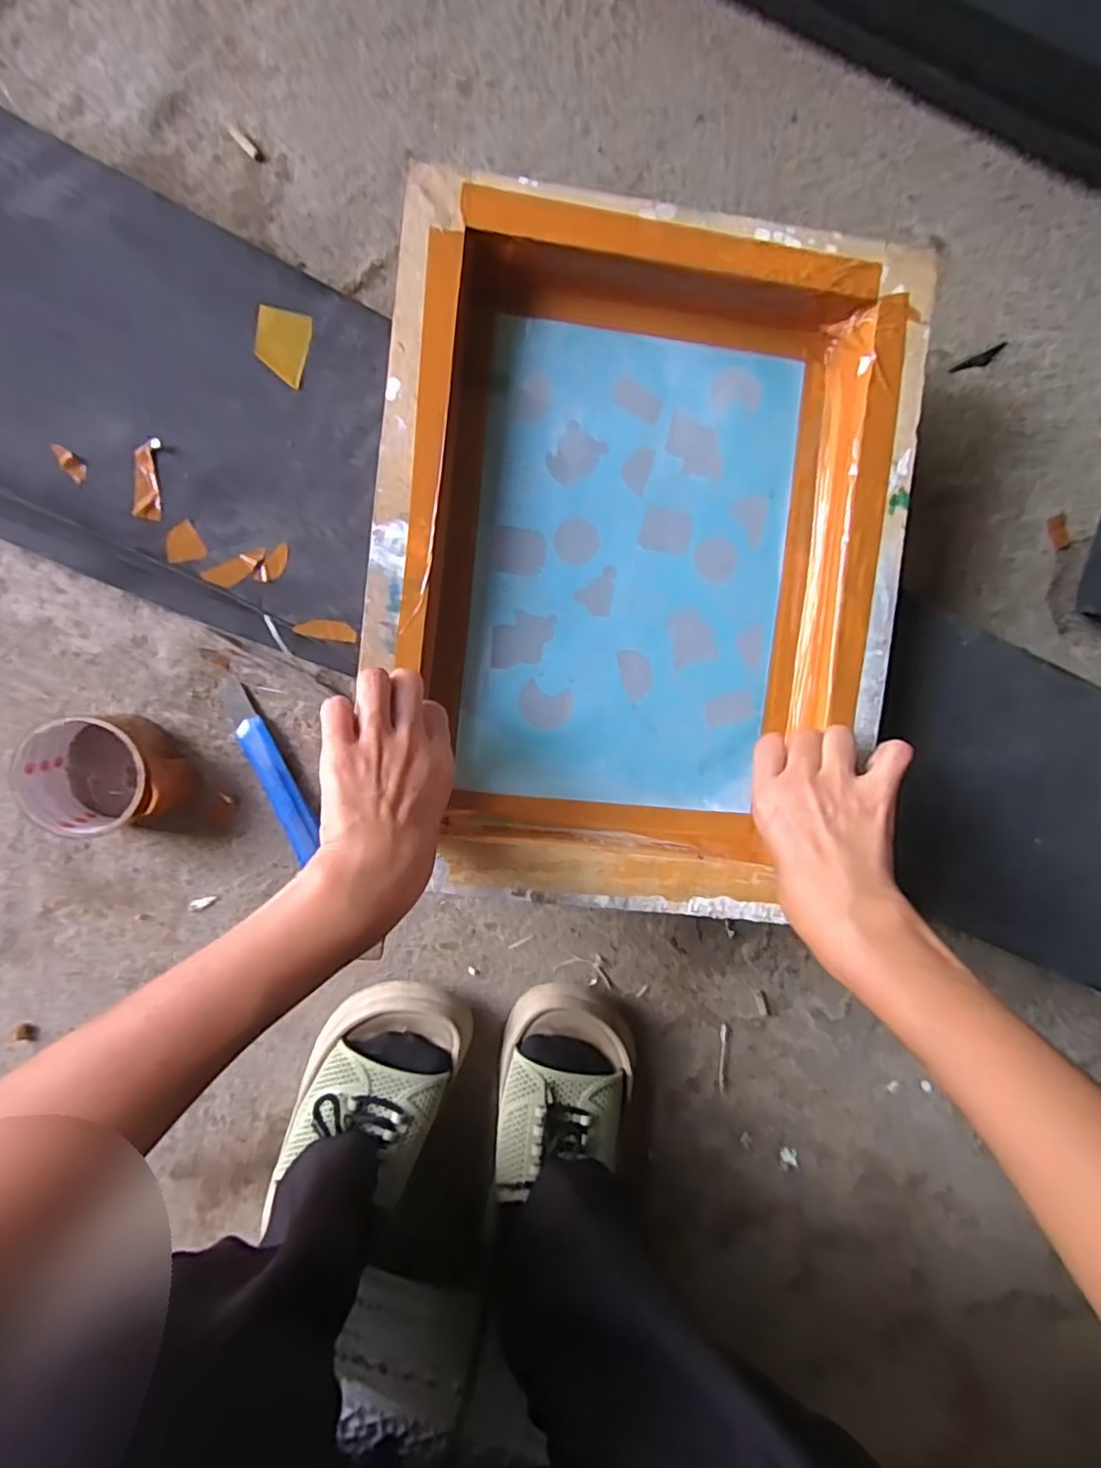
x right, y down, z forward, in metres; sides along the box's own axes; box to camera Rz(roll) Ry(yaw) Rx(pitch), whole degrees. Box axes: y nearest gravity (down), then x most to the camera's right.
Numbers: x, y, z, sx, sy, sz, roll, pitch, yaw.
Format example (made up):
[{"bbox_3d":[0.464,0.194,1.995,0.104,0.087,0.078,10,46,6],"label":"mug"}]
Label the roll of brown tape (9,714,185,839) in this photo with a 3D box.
[{"bbox_3d":[-0.318,0.031,0.437,0.088,0.041,0.084,0,94,-3],"label":"roll of brown tape"}]

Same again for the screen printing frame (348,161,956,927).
[{"bbox_3d":[0.052,-0.103,0.390,0.311,0.049,0.408,7,93,-3],"label":"screen printing frame"}]

